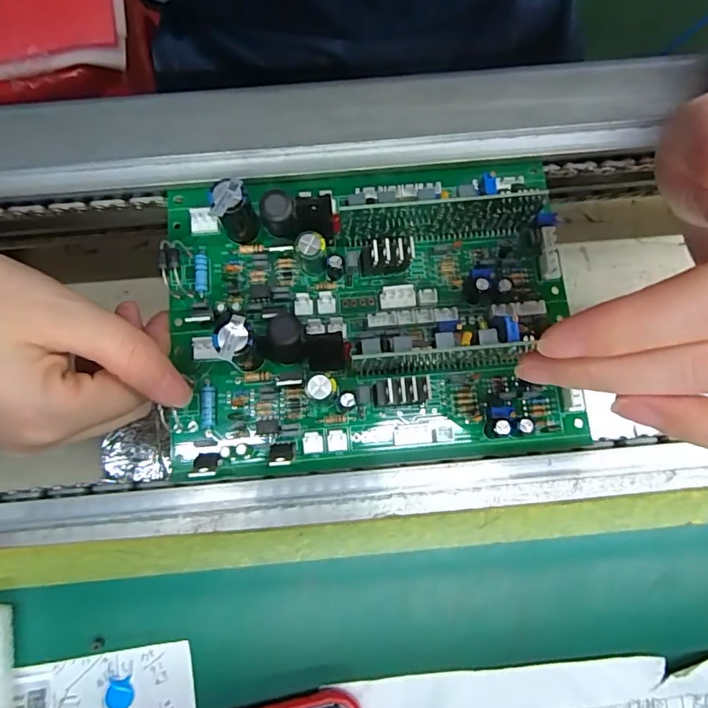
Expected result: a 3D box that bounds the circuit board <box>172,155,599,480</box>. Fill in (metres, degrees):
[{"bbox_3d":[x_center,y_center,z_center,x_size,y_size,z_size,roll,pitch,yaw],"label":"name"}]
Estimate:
[{"bbox_3d":[0.005,-0.022,0.208,0.172,0.038,0.128,-5,76,-2],"label":"circuit board"}]

